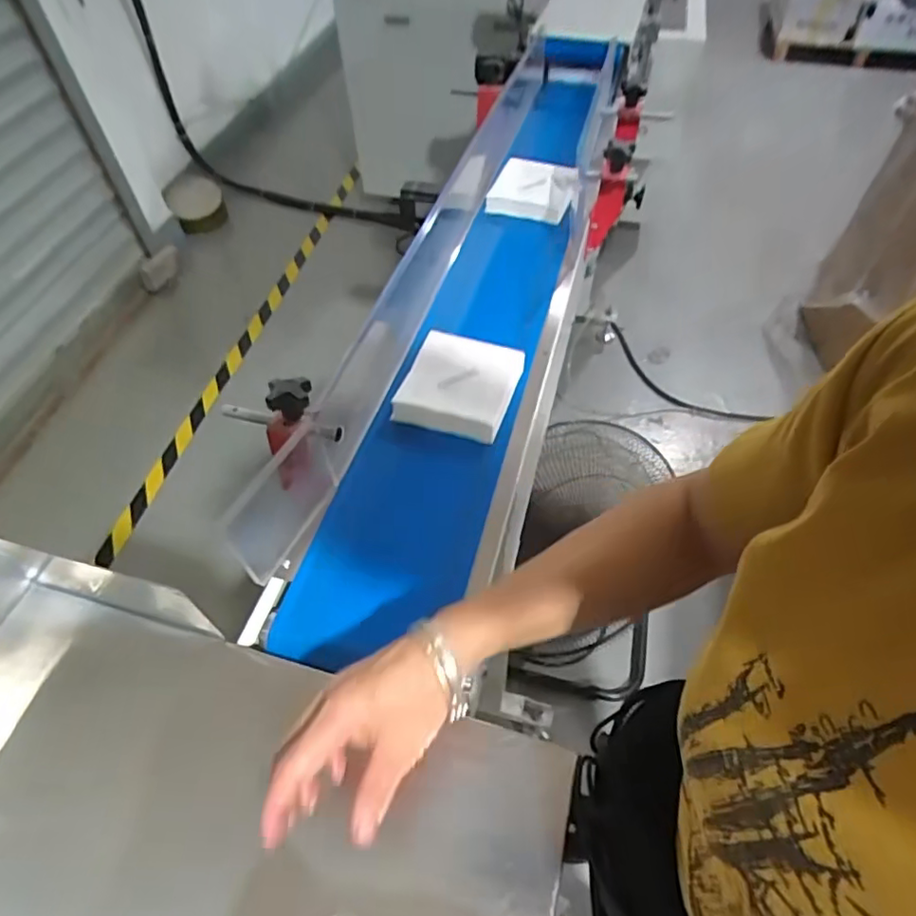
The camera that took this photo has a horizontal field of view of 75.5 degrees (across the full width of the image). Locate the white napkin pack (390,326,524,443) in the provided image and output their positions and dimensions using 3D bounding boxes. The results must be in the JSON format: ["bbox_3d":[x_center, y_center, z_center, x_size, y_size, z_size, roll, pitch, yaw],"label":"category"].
[{"bbox_3d":[0.004,-0.085,0.660,0.116,0.033,0.120,16,55,14],"label":"white napkin pack"}]

